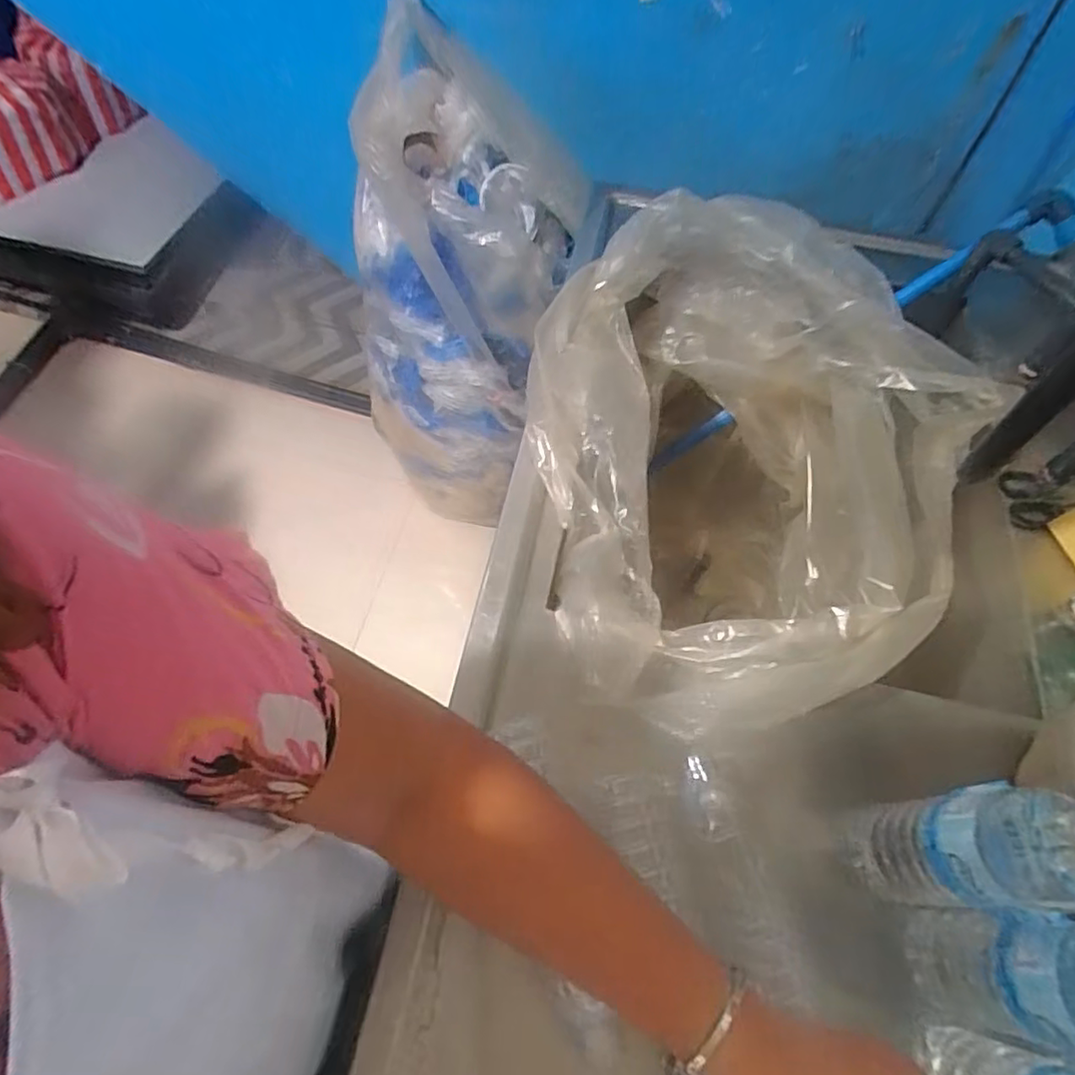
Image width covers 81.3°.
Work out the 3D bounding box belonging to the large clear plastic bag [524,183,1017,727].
[{"bbox_3d":[0.197,-0.041,0.753,0.491,0.396,0.526,-16,64,-12],"label":"large clear plastic bag"}]

